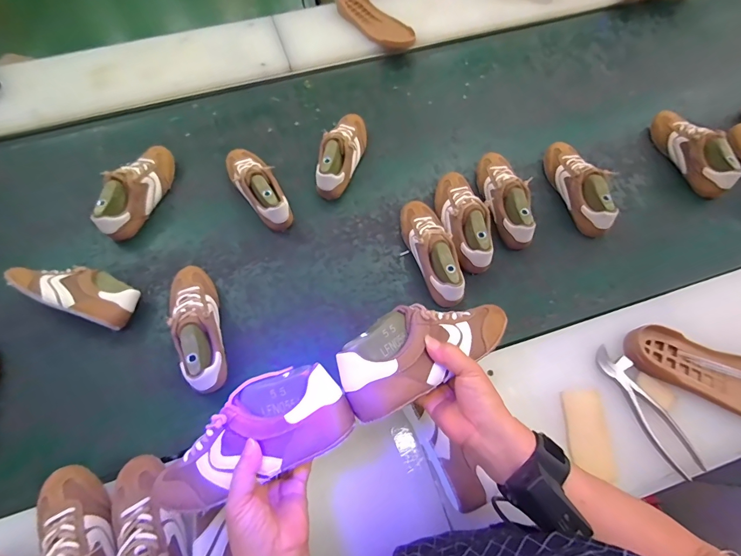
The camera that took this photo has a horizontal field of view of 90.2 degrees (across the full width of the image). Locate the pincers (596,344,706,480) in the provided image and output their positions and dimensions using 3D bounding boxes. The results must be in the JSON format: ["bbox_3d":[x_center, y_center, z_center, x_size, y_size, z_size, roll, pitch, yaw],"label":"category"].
[{"bbox_3d":[0.405,0.188,0.546,0.047,0.016,0.191,-20,68,-9],"label":"pincers"}]

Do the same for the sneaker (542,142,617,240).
[{"bbox_3d":[0.439,-0.202,0.770,0.073,0.077,0.241,-10,62,-5],"label":"sneaker"}]

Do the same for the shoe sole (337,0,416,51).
[{"bbox_3d":[0.010,-0.713,1.028,0.104,0.036,0.271,-36,72,-15],"label":"shoe sole"}]

